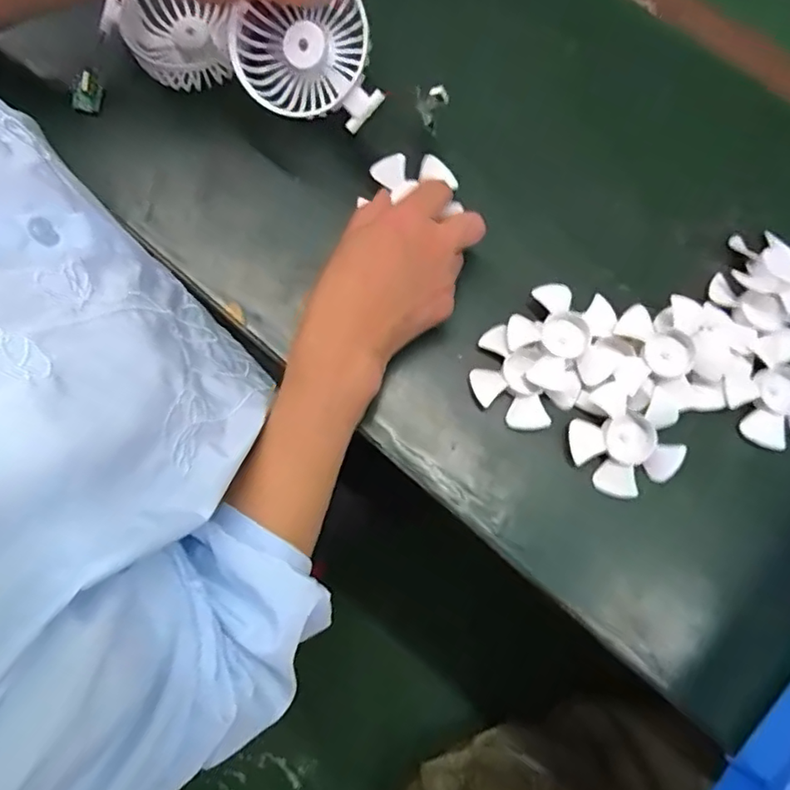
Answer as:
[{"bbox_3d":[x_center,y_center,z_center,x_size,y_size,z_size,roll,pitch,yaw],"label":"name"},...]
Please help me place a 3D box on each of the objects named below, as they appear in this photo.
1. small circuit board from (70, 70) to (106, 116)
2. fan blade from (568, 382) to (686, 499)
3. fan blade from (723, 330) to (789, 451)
[{"bbox_3d":[-0.227,-0.222,0.430,0.023,0.005,0.028,19,110,-8],"label":"small circuit board"},{"bbox_3d":[0.150,0.028,0.379,0.069,0.018,0.068,0,75,-1],"label":"fan blade"},{"bbox_3d":[0.256,-0.002,0.386,0.070,0.014,0.067,0,75,-1],"label":"fan blade"}]

